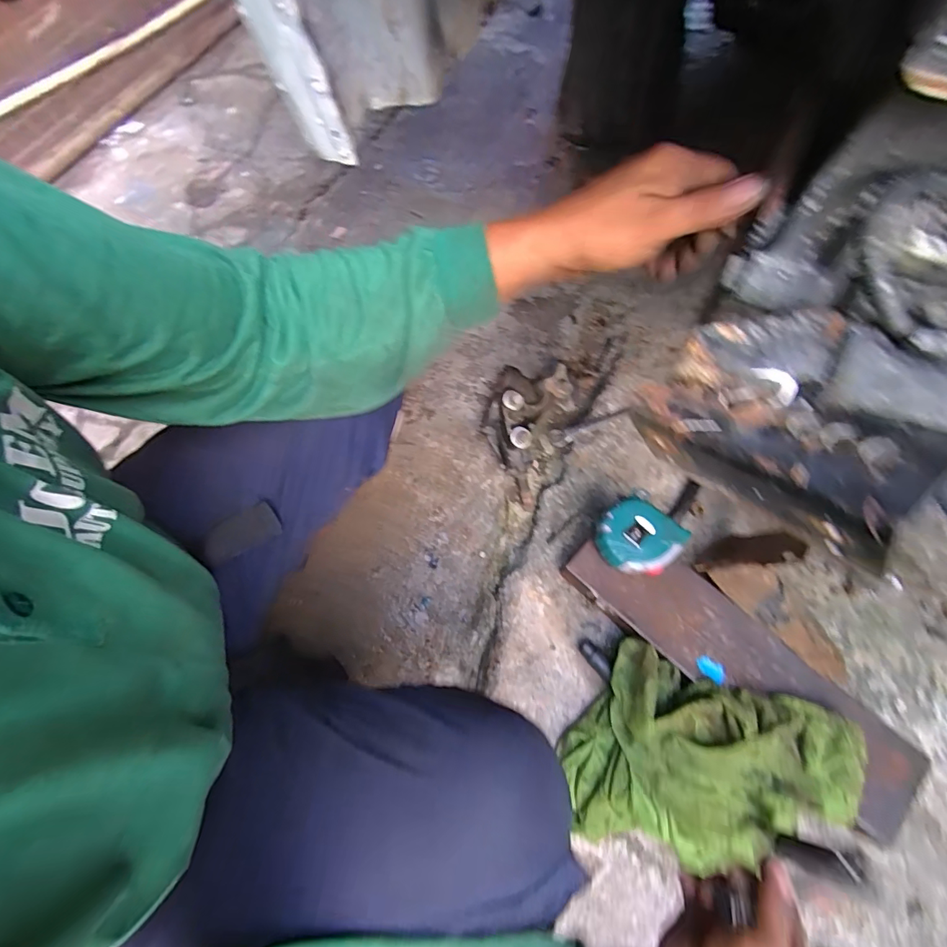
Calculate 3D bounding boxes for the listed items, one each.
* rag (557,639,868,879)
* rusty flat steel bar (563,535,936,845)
[{"bbox_3d":[0.248,0.321,0.504,0.284,0.108,0.206,18,71,9],"label":"rag"},{"bbox_3d":[0.303,0.215,0.539,0.415,0.022,0.109,41,74,15],"label":"rusty flat steel bar"}]

